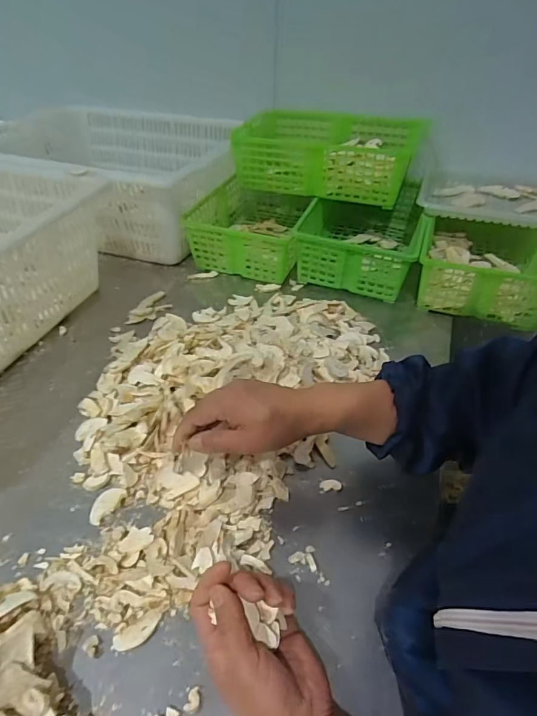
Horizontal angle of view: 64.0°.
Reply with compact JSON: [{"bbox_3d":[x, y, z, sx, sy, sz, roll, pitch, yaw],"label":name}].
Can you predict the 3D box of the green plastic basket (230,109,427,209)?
[{"bbox_3d":[0.114,-0.413,0.867,0.337,0.097,0.235,18,45,17],"label":"green plastic basket"}]

